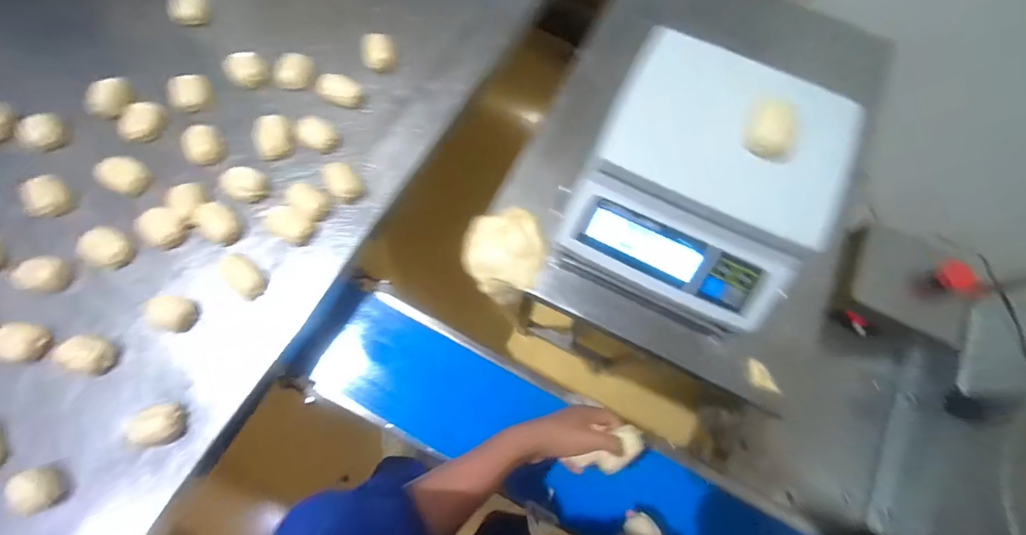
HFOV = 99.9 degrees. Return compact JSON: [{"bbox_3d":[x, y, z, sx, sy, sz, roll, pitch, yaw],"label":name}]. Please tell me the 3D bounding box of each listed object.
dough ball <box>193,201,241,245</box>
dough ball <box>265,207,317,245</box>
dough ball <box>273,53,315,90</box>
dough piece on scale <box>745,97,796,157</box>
[{"bbox_3d":[-0.410,-0.062,0.606,0.058,0.034,0.046,37,75,9],"label":"dough ball"},{"bbox_3d":[-0.308,-0.058,0.600,0.057,0.034,0.043,29,74,6],"label":"dough ball"},{"bbox_3d":[-0.345,-0.308,0.684,0.055,0.036,0.056,-2,73,-3],"label":"dough ball"},{"bbox_3d":[0.259,-0.140,0.433,0.039,0.031,0.052,1,73,-2],"label":"dough piece on scale"}]

